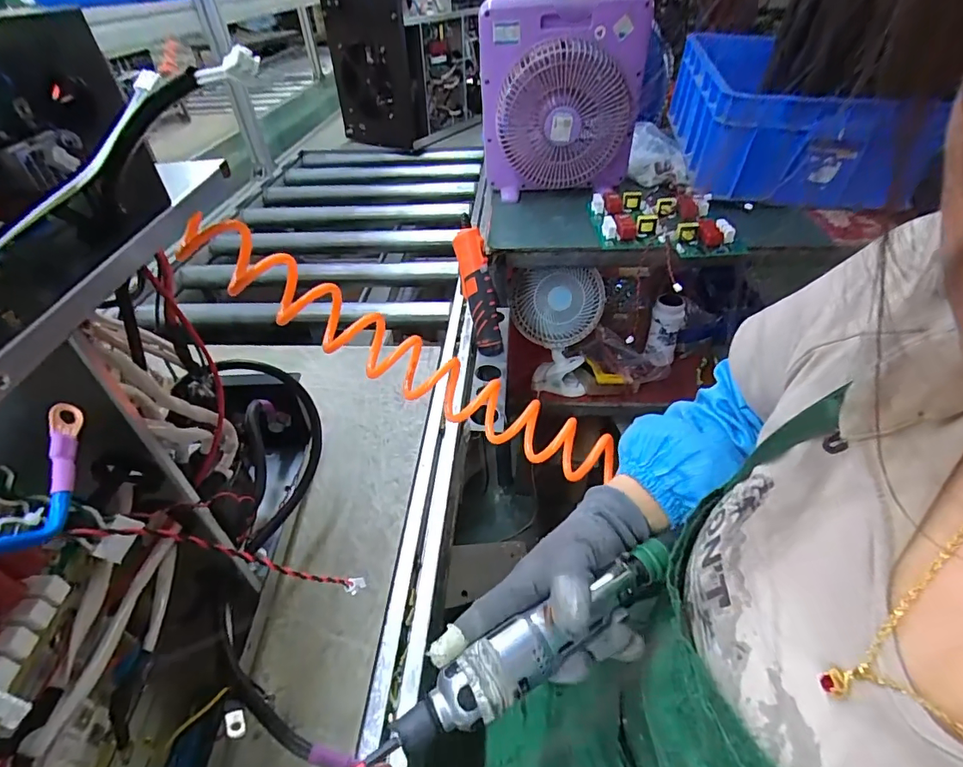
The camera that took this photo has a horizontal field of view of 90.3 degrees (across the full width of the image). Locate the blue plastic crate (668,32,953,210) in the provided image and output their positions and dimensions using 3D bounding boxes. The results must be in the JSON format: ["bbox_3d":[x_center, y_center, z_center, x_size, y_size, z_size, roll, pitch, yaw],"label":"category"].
[{"bbox_3d":[0.693,-0.641,1.145,0.393,0.197,0.661,4,42,9],"label":"blue plastic crate"}]

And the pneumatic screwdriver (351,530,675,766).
[{"bbox_3d":[0.020,0.175,0.304,0.286,0.039,0.037,-25,46,-20],"label":"pneumatic screwdriver"}]

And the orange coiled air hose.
[{"bbox_3d":[-0.067,-0.023,0.457,0.442,0.060,0.052,30,44,-8],"label":"orange coiled air hose"}]

